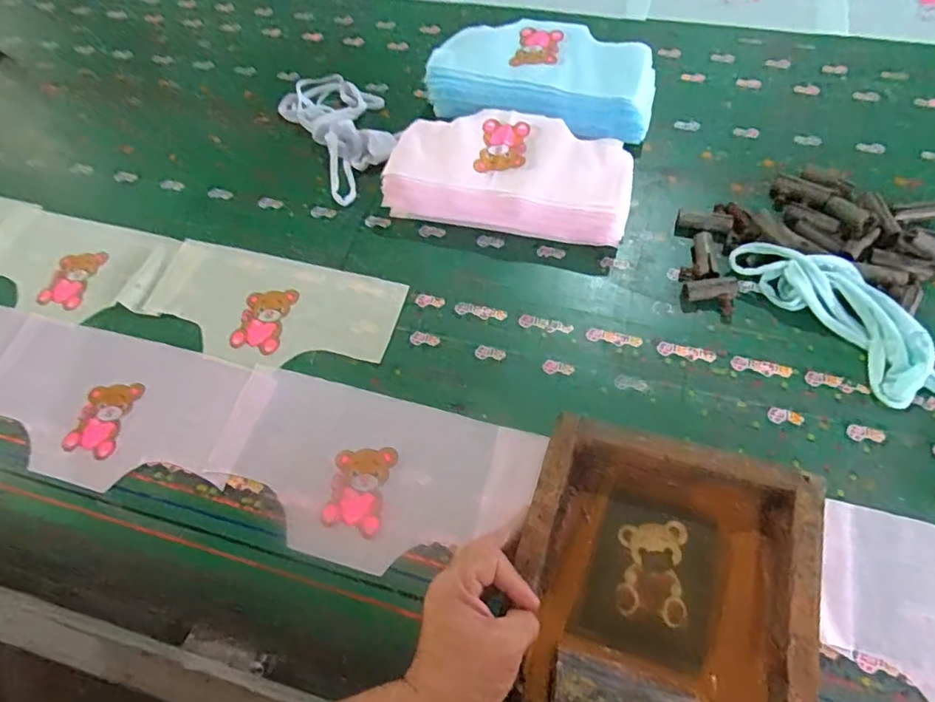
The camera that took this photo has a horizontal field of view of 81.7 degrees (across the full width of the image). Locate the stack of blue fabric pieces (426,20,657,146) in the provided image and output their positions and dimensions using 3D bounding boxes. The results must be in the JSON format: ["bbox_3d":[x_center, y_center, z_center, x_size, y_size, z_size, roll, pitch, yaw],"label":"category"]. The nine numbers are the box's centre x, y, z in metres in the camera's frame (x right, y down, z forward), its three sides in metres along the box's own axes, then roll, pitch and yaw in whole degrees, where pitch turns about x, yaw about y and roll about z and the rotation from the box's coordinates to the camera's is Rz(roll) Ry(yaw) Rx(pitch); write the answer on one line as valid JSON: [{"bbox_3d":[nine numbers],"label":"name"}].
[{"bbox_3d":[0.098,-0.367,0.744,0.310,0.072,0.188,14,64,9],"label":"stack of blue fabric pieces"}]

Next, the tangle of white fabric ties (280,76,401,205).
[{"bbox_3d":[-0.178,-0.329,0.776,0.132,0.035,0.264,-28,65,-12],"label":"tangle of white fabric ties"}]

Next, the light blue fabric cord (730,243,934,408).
[{"bbox_3d":[0.432,0.005,0.545,0.131,0.039,0.354,-25,64,-10],"label":"light blue fabric cord"}]

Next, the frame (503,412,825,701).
[{"bbox_3d":[0.159,0.201,0.453,0.232,0.077,0.259,14,62,11],"label":"frame"}]

